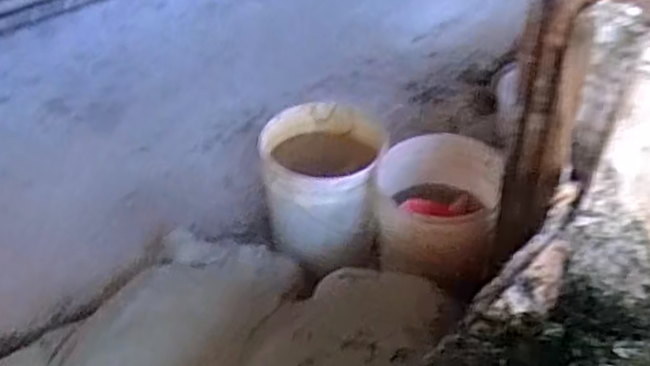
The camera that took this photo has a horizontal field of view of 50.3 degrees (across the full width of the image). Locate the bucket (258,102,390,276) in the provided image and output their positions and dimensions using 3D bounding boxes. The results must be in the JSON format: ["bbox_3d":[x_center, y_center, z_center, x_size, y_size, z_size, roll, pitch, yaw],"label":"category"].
[{"bbox_3d":[-0.008,0.004,1.775,0.294,0.295,0.306,1,41,-1],"label":"bucket"}]

